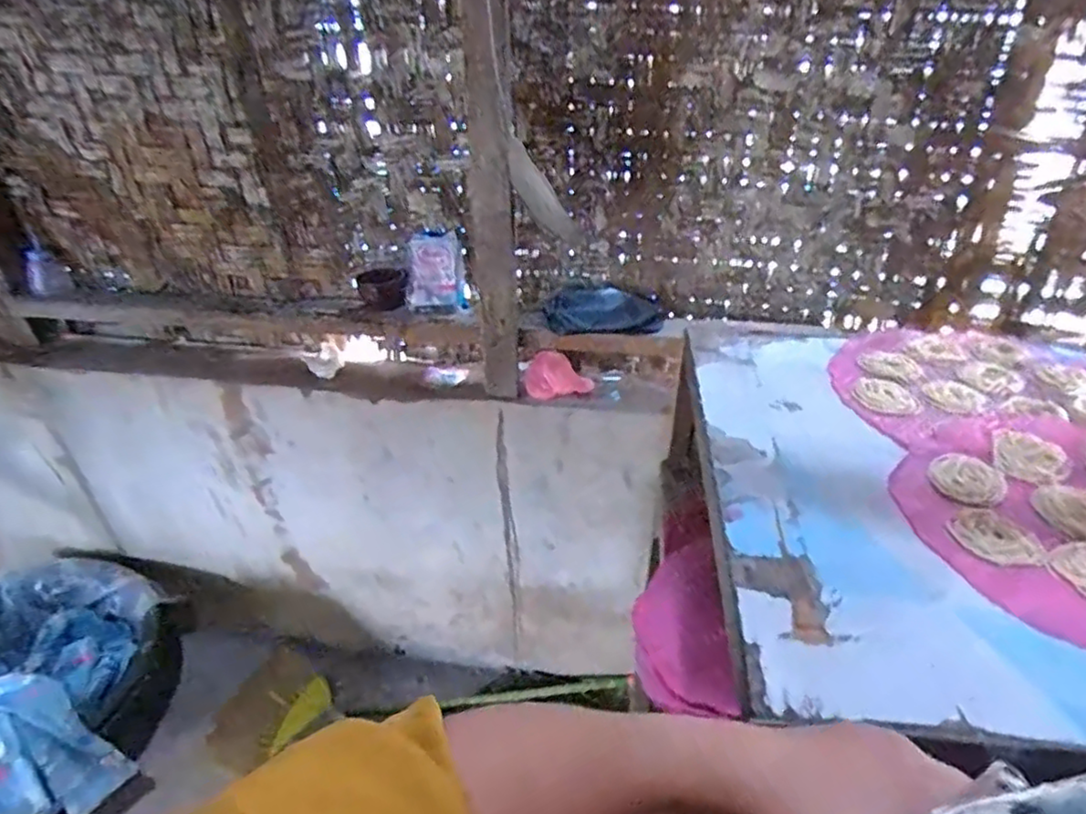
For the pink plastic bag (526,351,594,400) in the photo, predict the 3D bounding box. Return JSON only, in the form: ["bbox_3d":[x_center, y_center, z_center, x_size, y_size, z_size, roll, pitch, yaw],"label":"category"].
[{"bbox_3d":[0.029,-0.055,1.182,0.124,0.069,0.065,1,33,2],"label":"pink plastic bag"}]

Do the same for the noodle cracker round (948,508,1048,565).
[{"bbox_3d":[0.407,0.116,0.598,0.067,0.004,0.069,0,33,0],"label":"noodle cracker round"}]

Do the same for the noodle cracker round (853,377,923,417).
[{"bbox_3d":[0.408,-0.013,0.791,0.066,0.005,0.077,-11,35,-16],"label":"noodle cracker round"}]

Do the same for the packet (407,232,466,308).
[{"bbox_3d":[-0.196,-0.241,1.187,0.097,0.132,0.028,-4,16,-1],"label":"packet"}]

